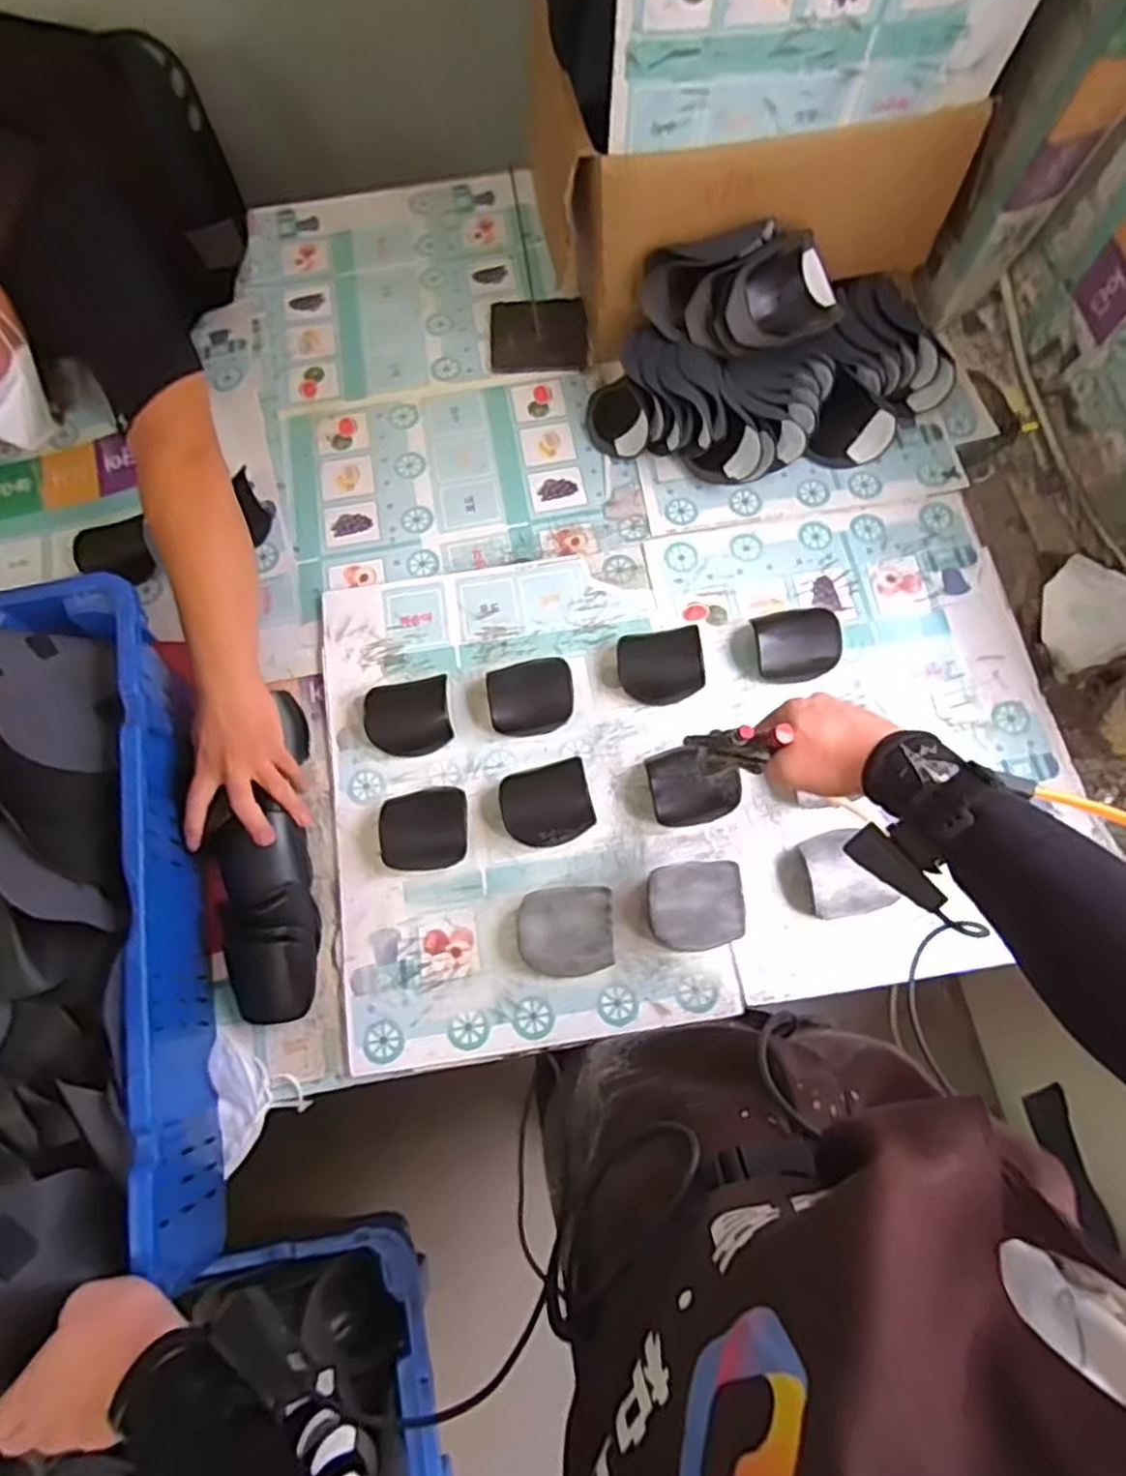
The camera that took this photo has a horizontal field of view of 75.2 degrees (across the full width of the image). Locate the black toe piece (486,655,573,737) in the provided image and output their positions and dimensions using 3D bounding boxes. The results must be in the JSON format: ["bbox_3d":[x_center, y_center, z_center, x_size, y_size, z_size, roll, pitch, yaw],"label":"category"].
[{"bbox_3d":[-0.036,-0.047,0.810,0.094,0.042,0.082,-11,71,-1],"label":"black toe piece"}]

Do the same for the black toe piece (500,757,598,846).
[{"bbox_3d":[-0.017,0.069,0.768,0.093,0.042,0.084,-16,71,-3],"label":"black toe piece"}]

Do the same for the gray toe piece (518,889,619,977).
[{"bbox_3d":[0.003,0.190,0.720,0.091,0.042,0.086,-3,71,1],"label":"gray toe piece"}]

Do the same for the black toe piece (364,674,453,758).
[{"bbox_3d":[-0.168,-0.023,0.805,0.092,0.037,0.081,-8,71,0],"label":"black toe piece"}]

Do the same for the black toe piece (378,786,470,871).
[{"bbox_3d":[-0.143,0.096,0.764,0.094,0.043,0.085,-10,71,-1],"label":"black toe piece"}]

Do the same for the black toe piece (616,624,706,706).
[{"bbox_3d":[0.109,-0.080,0.817,0.095,0.043,0.081,-10,71,-1],"label":"black toe piece"}]

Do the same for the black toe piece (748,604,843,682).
[{"bbox_3d":[0.259,-0.106,0.816,0.095,0.040,0.085,-13,71,-2],"label":"black toe piece"}]

